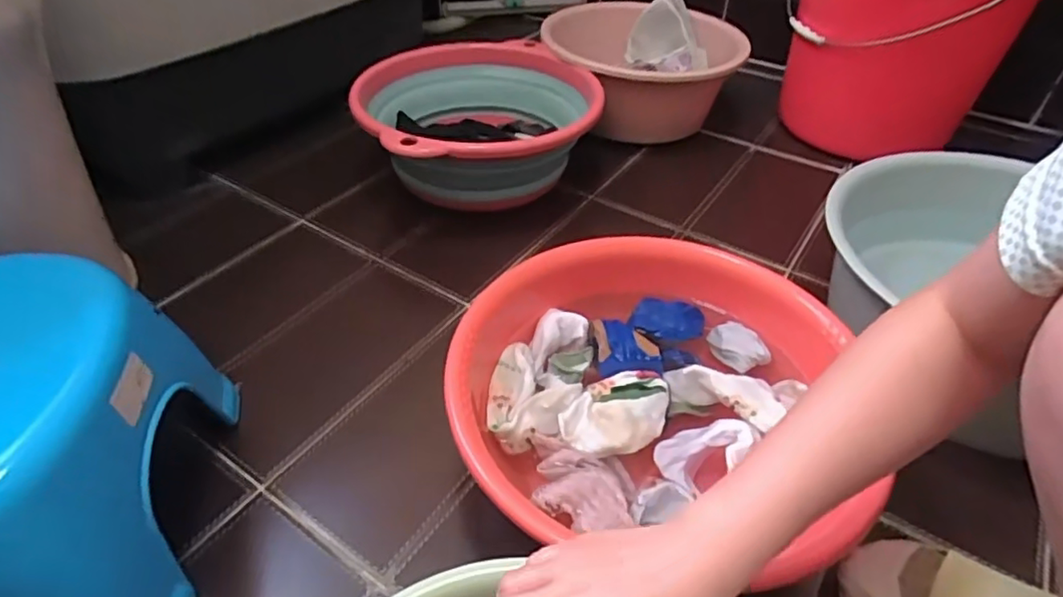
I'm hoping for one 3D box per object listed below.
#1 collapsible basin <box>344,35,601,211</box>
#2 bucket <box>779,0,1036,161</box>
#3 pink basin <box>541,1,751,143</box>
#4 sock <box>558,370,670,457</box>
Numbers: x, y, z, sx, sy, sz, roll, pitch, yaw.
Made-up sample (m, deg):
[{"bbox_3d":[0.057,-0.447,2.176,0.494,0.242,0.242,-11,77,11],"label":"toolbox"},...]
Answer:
[{"bbox_3d":[-0.080,-0.253,0.905,0.333,0.139,0.340,1,43,-1],"label":"collapsible basin"},{"bbox_3d":[0.549,-0.413,0.924,0.263,0.313,0.283,-13,45,-15],"label":"bucket"},{"bbox_3d":[0.190,-0.392,1.074,0.338,0.147,0.312,5,43,4],"label":"pink basin"},{"bbox_3d":[0.078,0.100,0.541,0.111,0.017,0.071,-28,51,-28],"label":"sock"}]

